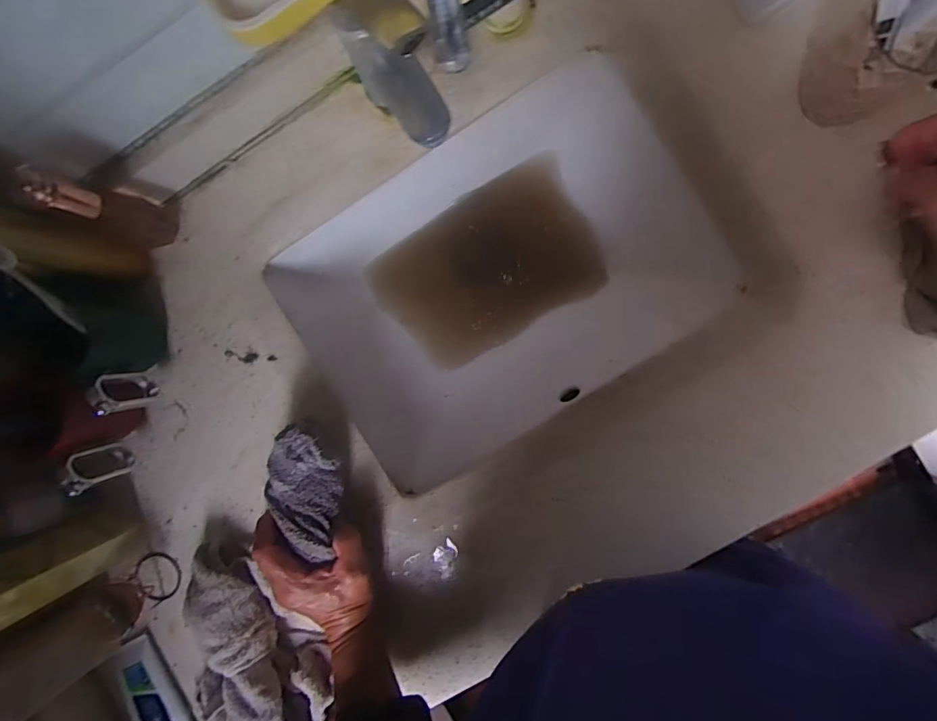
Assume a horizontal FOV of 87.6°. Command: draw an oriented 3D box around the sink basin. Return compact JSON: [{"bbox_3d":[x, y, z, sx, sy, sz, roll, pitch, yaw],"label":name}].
[{"bbox_3d":[0.022,-0.090,0.549,0.378,0.140,0.314,-34,89,7],"label":"sink basin"}]

